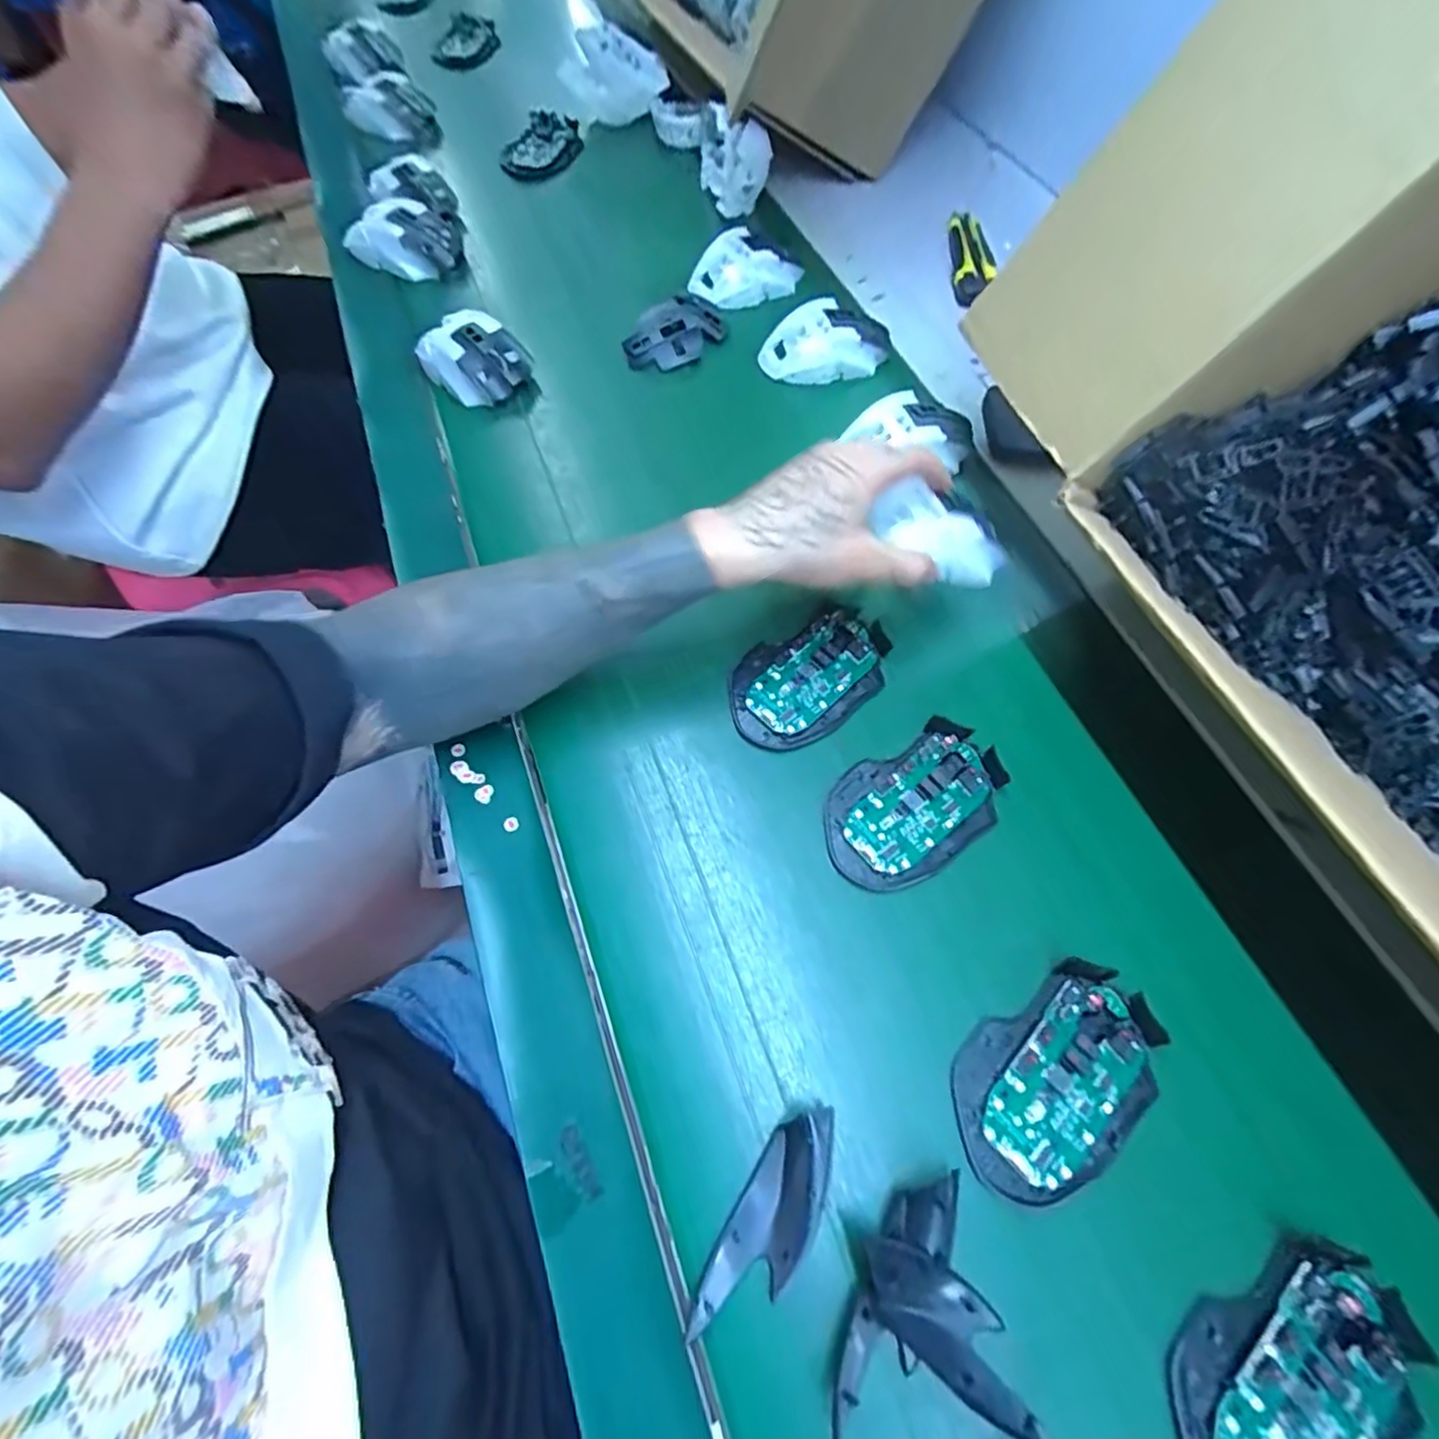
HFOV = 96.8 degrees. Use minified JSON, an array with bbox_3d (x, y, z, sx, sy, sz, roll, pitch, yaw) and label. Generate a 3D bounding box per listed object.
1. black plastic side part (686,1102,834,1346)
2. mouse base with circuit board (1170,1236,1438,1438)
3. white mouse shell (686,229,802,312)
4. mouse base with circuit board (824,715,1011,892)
[{"bbox_3d":[0.024,0.223,0.284,0.031,0.020,0.098,30,69,15],"label":"black plastic side part"},{"bbox_3d":[0.241,0.278,0.262,0.115,0.017,0.070,-26,66,-10],"label":"mouse base with circuit board"},{"bbox_3d":[0.024,-0.425,0.602,0.102,0.028,0.079,-1,64,2],"label":"white mouse shell"},{"bbox_3d":[0.114,0.049,0.373,0.114,0.013,0.073,-36,68,-14],"label":"mouse base with circuit board"}]

